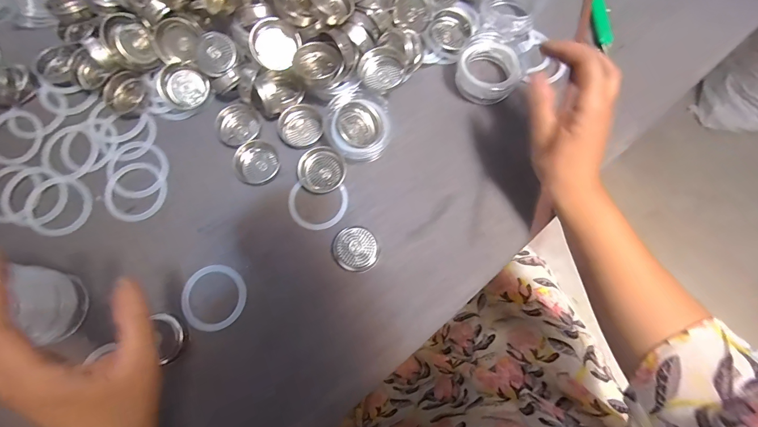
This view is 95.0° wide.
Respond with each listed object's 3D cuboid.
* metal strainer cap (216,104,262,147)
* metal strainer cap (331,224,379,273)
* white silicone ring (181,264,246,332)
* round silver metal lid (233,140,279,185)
[{"bbox_3d":[-0.146,-0.092,0.360,0.043,0.016,0.043,0,77,0],"label":"metal strainer cap"},{"bbox_3d":[-0.022,0.033,0.327,0.043,0.017,0.041,0,77,0],"label":"metal strainer cap"},{"bbox_3d":[-0.153,0.077,0.320,0.060,0.004,0.058,0,77,0],"label":"white silicone ring"},{"bbox_3d":[-0.123,-0.052,0.347,0.039,0.013,0.043,-8,77,-2],"label":"round silver metal lid"}]

